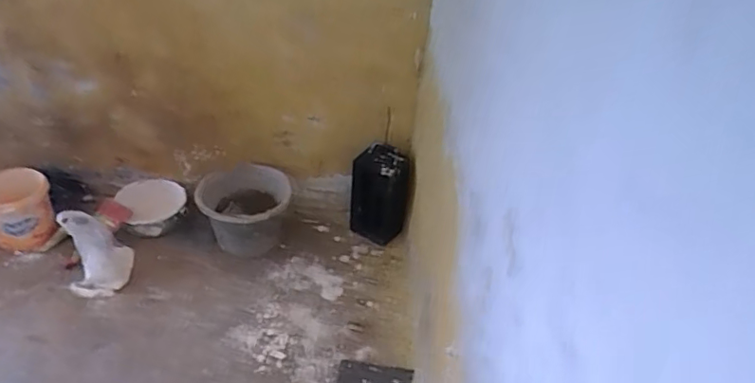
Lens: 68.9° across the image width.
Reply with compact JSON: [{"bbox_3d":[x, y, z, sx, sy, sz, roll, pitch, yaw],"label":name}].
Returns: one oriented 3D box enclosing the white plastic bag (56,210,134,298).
[{"bbox_3d":[-0.687,0.147,1.348,0.136,0.165,0.139,-10,41,-21],"label":"white plastic bag"}]

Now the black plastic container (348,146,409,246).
[{"bbox_3d":[0.010,0.016,1.550,0.163,0.279,0.109,1,38,-6],"label":"black plastic container"}]

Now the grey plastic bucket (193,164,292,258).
[{"bbox_3d":[-0.369,0.060,1.516,0.241,0.177,0.260,4,37,-3],"label":"grey plastic bucket"}]

